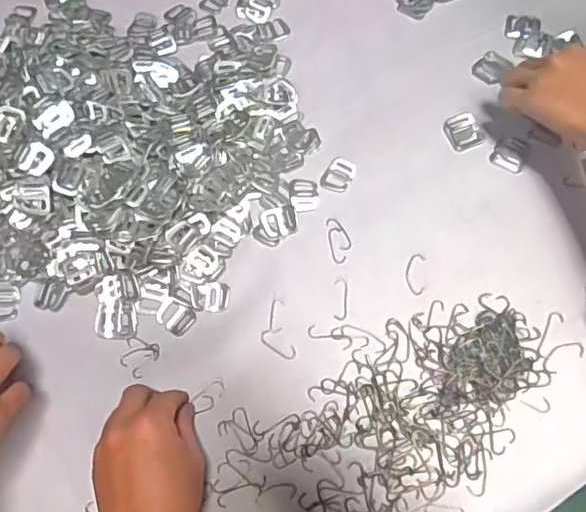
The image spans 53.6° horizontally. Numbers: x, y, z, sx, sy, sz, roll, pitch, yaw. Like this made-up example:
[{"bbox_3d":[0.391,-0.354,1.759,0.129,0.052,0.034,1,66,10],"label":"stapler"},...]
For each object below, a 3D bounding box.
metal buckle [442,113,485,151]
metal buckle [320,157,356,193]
[{"bbox_3d":[0.165,-0.121,0.559,0.035,0.008,0.035,-20,69,-6],"label":"metal buckle"},{"bbox_3d":[0.043,-0.077,0.547,0.026,0.004,0.037,27,72,11],"label":"metal buckle"}]

